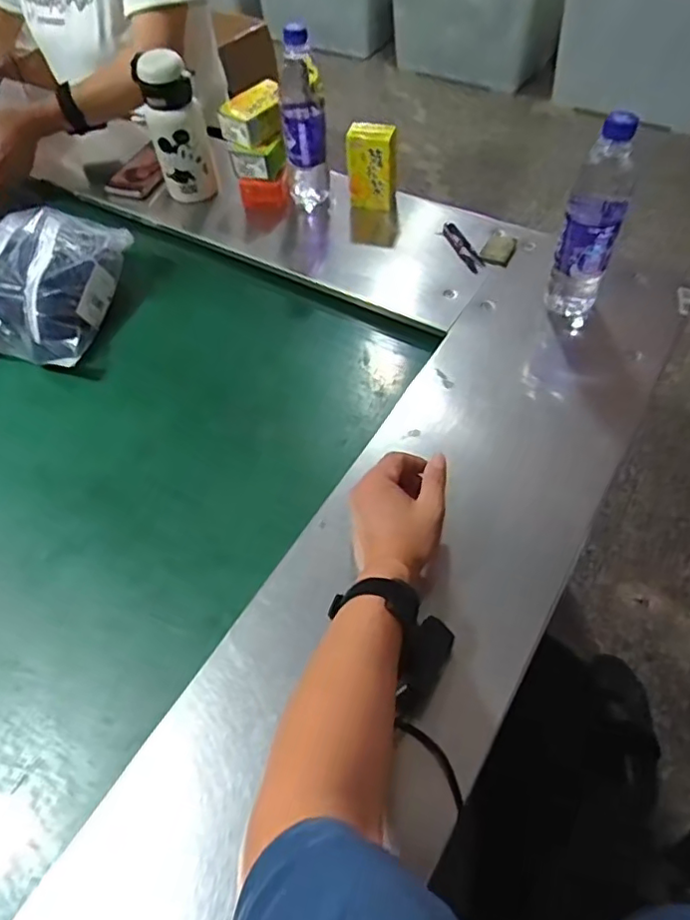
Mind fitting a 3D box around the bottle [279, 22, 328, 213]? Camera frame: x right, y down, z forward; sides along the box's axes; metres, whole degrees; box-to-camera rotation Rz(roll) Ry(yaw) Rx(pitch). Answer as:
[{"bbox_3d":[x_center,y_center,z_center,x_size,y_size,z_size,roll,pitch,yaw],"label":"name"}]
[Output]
[{"bbox_3d":[-0.055,-0.477,0.870,0.062,0.245,0.078,-2,55,3],"label":"bottle"}]

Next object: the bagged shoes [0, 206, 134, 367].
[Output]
[{"bbox_3d":[-0.415,-0.233,0.819,0.196,0.098,0.228,8,55,7],"label":"bagged shoes"}]

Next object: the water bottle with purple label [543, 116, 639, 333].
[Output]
[{"bbox_3d":[0.283,-0.261,0.695,0.066,0.238,0.056,19,59,17],"label":"water bottle with purple label"}]

